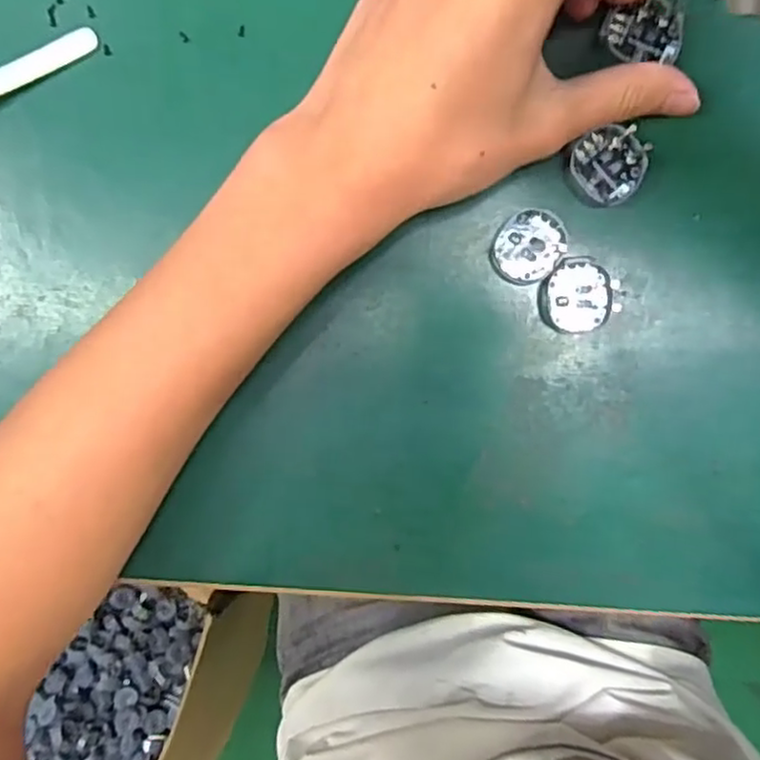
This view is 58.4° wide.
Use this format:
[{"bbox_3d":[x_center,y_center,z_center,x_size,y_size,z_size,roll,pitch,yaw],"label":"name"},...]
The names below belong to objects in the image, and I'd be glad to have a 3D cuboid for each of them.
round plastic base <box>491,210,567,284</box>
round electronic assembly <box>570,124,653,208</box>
[{"bbox_3d":[0.056,-0.051,0.259,0.027,0.005,0.025,-41,91,8],"label":"round plastic base"},{"bbox_3d":[0.084,-0.079,0.253,0.026,0.007,0.028,1,96,5],"label":"round electronic assembly"}]

